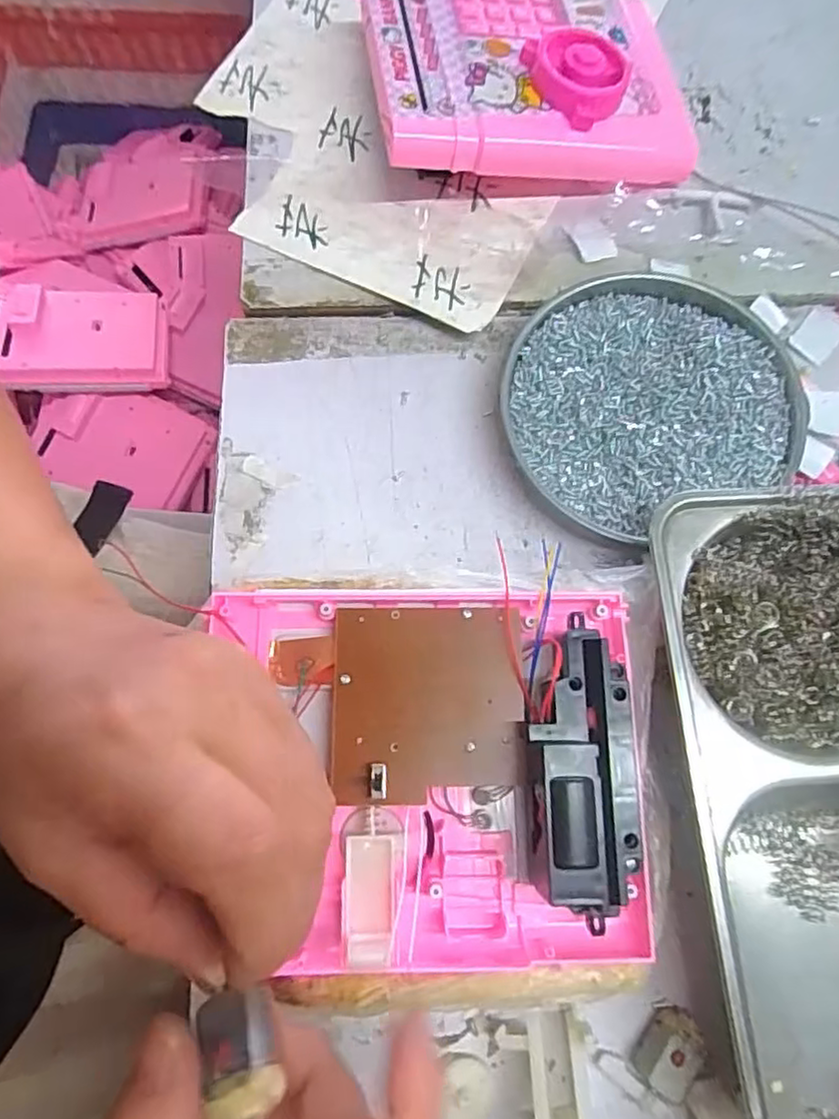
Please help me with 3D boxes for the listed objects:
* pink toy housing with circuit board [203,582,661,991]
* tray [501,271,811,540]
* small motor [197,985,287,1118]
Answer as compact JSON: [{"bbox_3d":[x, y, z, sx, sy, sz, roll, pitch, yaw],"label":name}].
[{"bbox_3d":[0.003,0.076,0.238,0.150,0.039,0.131,0,75,1],"label":"pink toy housing with circuit board"},{"bbox_3d":[0.107,-0.075,0.316,0.133,0.019,0.121,0,75,0],"label":"tray"},{"bbox_3d":[-0.044,0.121,0.161,0.017,0.015,0.025,-17,75,-4],"label":"small motor"}]

